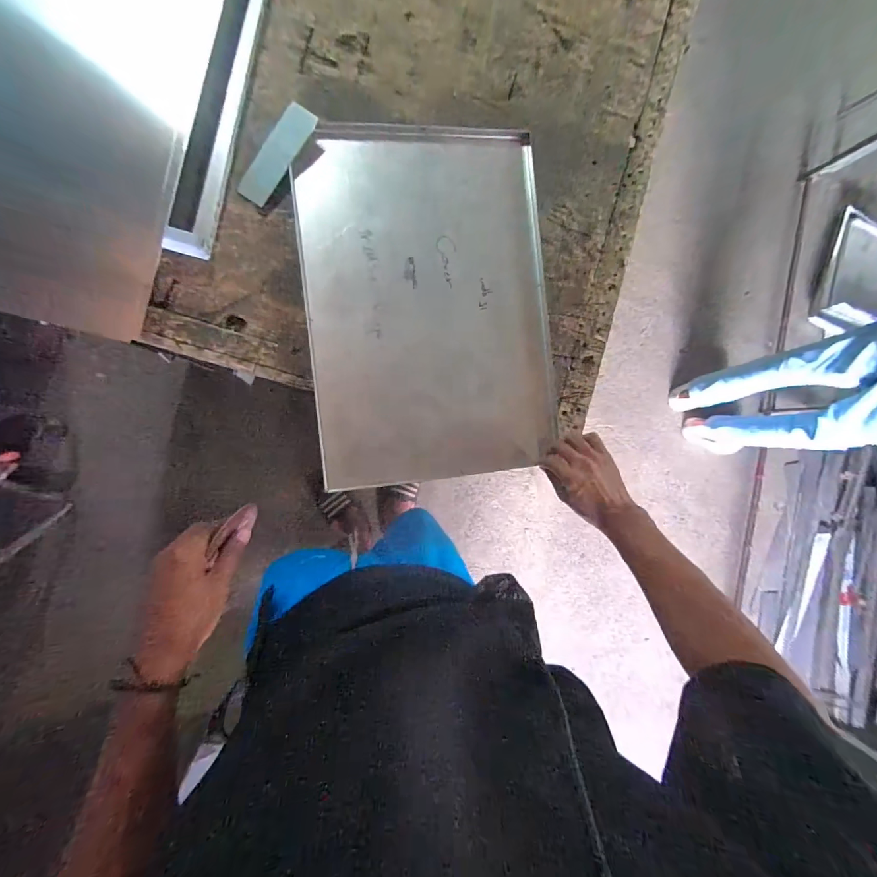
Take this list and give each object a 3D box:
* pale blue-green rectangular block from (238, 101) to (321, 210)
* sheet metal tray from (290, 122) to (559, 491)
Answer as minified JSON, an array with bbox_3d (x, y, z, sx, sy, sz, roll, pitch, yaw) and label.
[{"bbox_3d":[-0.214,-0.376,0.528,0.039,0.011,0.136,37,95,-12],"label":"pale blue-green rectangular block"},{"bbox_3d":[-0.008,-0.189,0.580,0.344,0.036,0.489,-6,91,-8],"label":"sheet metal tray"}]

